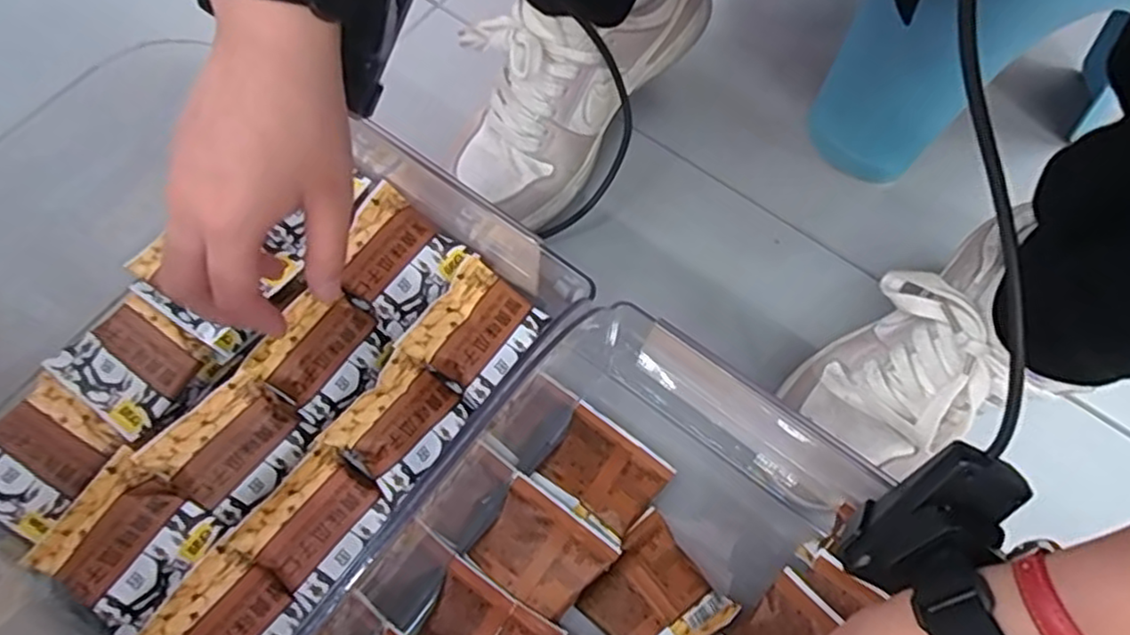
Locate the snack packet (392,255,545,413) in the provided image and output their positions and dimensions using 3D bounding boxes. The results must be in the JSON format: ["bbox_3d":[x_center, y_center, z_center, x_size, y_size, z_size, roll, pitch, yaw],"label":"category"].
[{"bbox_3d":[-0.050,0.006,0.375,0.056,0.010,0.065,33,71,10],"label":"snack packet"}]

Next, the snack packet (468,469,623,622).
[{"bbox_3d":[-0.013,0.125,0.363,0.064,0.009,0.052,36,71,11],"label":"snack packet"}]

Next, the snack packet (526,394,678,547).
[{"bbox_3d":[0.023,0.088,0.389,0.065,0.007,0.059,35,55,6],"label":"snack packet"}]

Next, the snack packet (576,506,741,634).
[{"bbox_3d":[0.046,0.151,0.365,0.065,0.021,0.066,-35,74,-15],"label":"snack packet"}]

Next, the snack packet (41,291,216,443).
[{"bbox_3d":[-0.246,0.025,0.383,0.063,0.016,0.062,35,71,11],"label":"snack packet"}]

